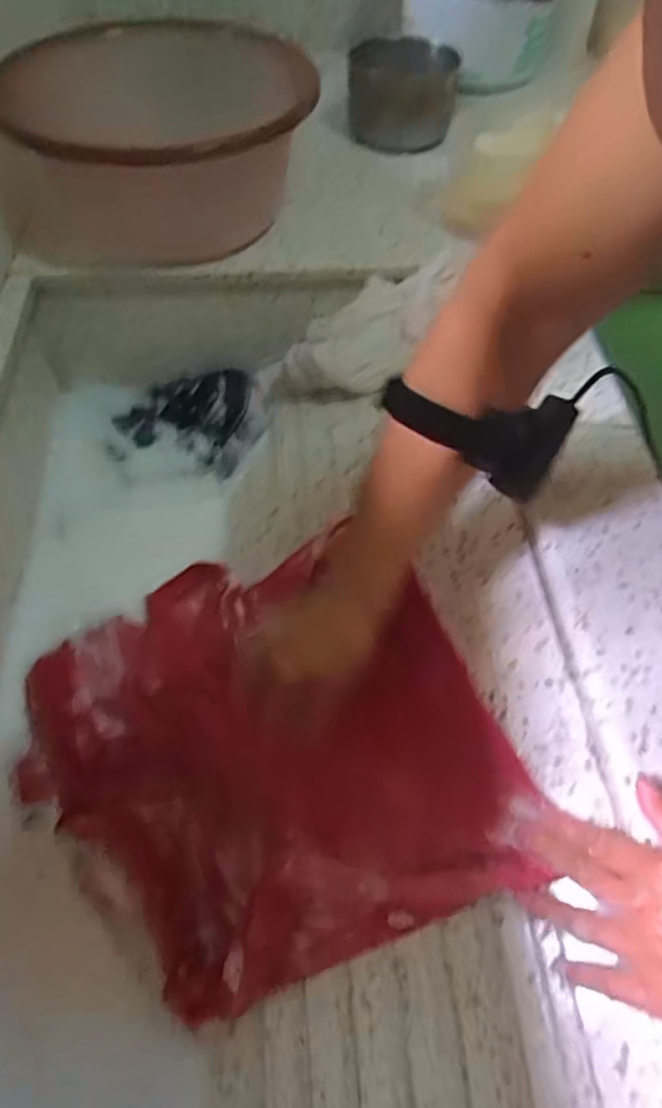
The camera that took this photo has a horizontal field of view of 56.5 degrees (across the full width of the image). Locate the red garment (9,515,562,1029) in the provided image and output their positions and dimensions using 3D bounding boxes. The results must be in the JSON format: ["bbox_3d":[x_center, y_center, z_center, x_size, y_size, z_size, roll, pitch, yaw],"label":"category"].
[{"bbox_3d":[-0.067,0.132,0.485,0.329,0.065,0.373,-41,55,0],"label":"red garment"}]

